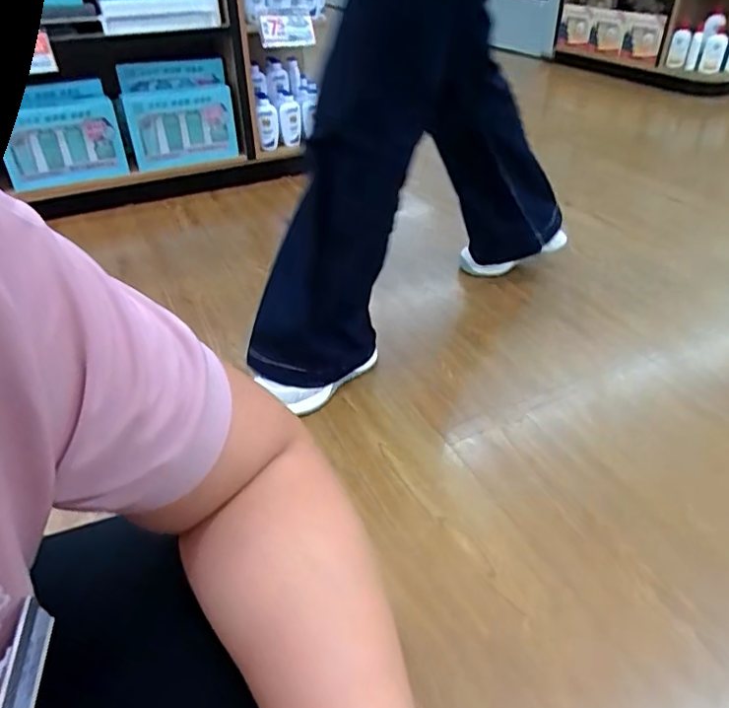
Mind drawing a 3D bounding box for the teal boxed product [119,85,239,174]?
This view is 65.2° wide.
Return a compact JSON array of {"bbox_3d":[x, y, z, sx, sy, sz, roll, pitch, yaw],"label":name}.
[{"bbox_3d":[-0.546,-0.676,1.715,0.314,0.200,0.083,-17,40,-21],"label":"teal boxed product"}]

